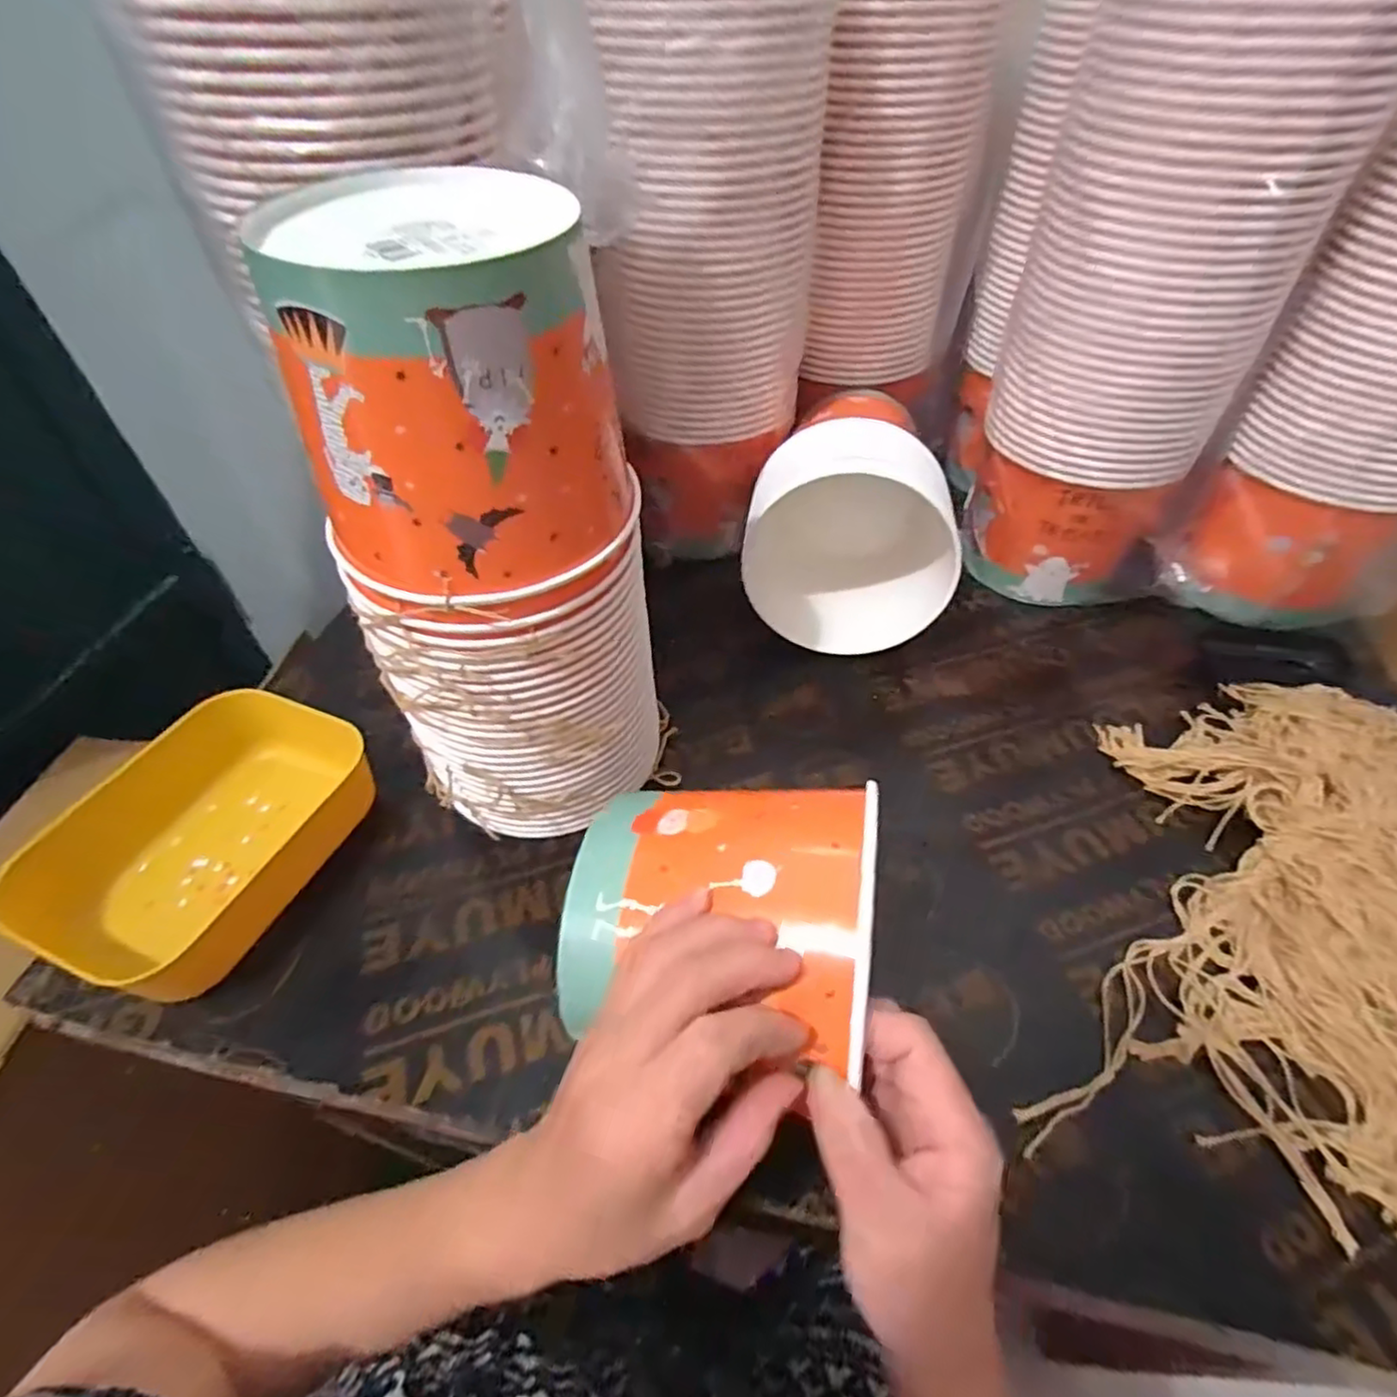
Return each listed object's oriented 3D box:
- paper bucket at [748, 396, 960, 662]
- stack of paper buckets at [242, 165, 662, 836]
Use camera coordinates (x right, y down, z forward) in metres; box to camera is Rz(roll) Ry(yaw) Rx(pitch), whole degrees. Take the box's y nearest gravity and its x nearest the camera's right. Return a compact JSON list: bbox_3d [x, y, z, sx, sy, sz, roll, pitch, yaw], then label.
[{"bbox_3d":[0.125,-0.135,0.591,0.160,0.159,0.138,7,48,7],"label":"paper bucket"},{"bbox_3d":[-0.104,-0.059,0.388,0.135,0.352,0.124,10,49,10],"label":"stack of paper buckets"}]

